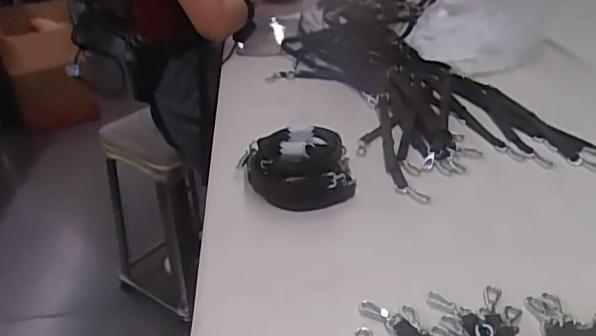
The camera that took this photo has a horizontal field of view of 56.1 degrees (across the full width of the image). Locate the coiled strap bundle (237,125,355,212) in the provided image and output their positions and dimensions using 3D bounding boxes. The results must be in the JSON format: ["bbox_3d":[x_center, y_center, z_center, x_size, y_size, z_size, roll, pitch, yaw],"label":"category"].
[{"bbox_3d":[-0.004,0.001,0.806,0.168,0.071,0.114,1,31,5],"label":"coiled strap bundle"}]

